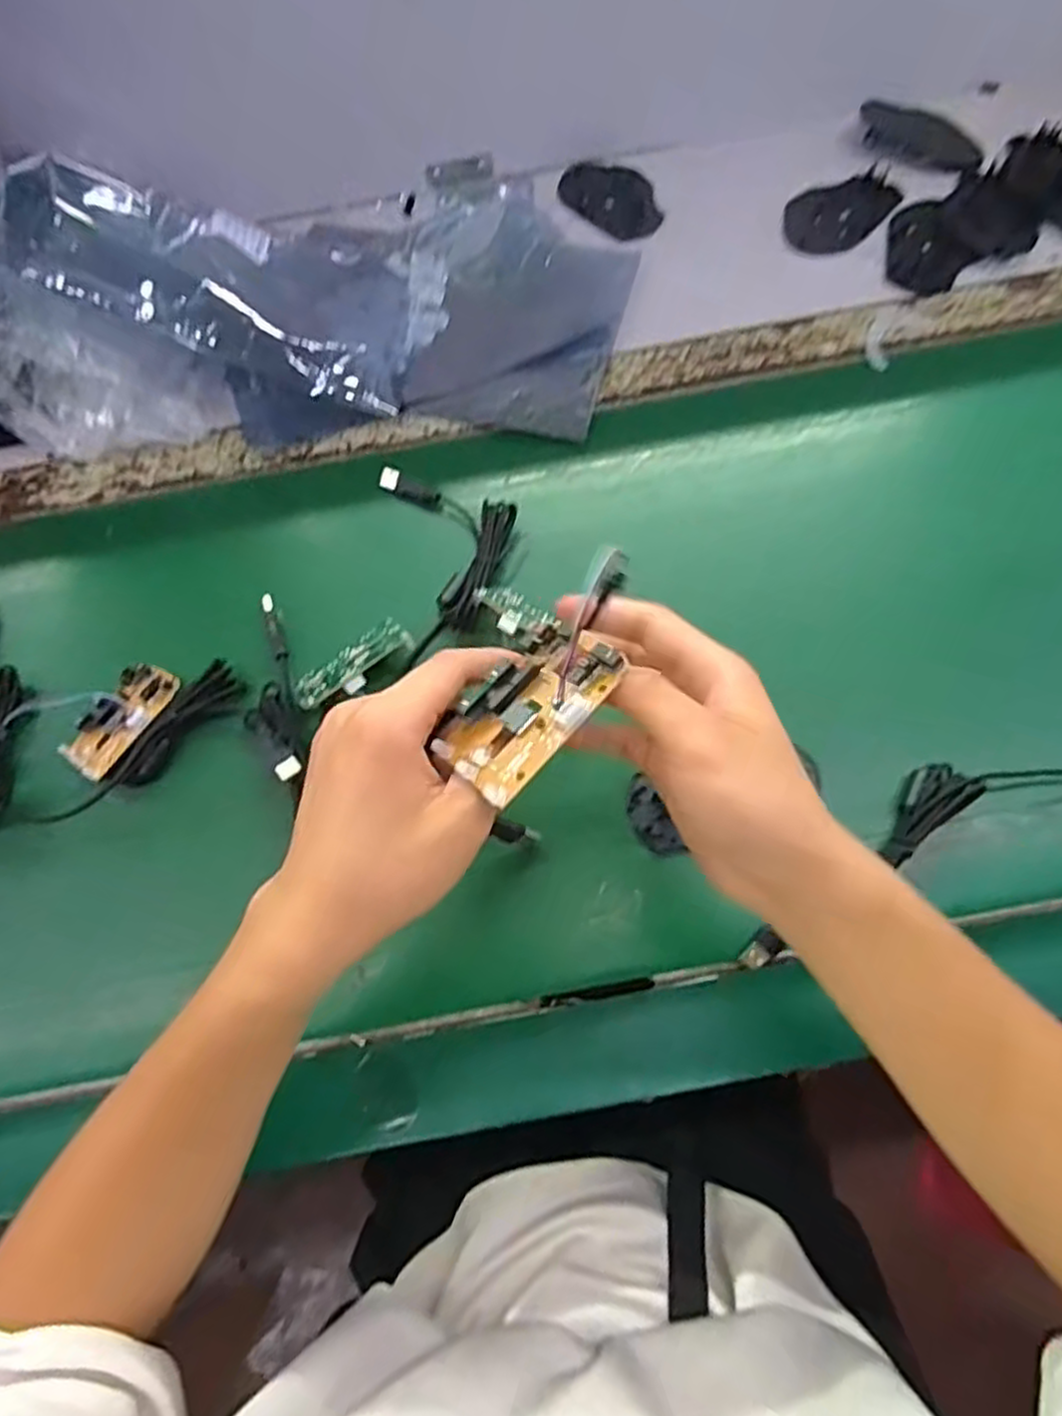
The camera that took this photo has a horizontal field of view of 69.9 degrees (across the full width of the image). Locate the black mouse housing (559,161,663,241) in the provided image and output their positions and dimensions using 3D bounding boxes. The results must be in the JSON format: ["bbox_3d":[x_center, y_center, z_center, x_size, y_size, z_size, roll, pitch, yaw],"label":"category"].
[{"bbox_3d":[0.071,-0.449,0.668,0.063,0.013,0.111,-35,70,-11],"label":"black mouse housing"}]

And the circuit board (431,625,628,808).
[{"bbox_3d":[-0.002,-0.001,0.304,0.074,0.012,0.044,-46,53,-7],"label":"circuit board"}]

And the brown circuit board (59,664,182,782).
[{"bbox_3d":[-0.262,0.007,0.487,0.041,0.013,0.078,32,73,15],"label":"brown circuit board"}]

